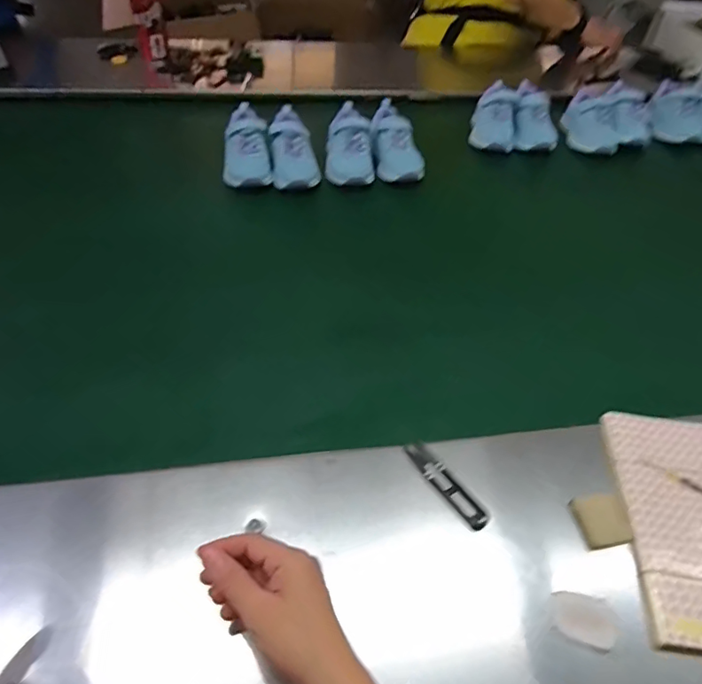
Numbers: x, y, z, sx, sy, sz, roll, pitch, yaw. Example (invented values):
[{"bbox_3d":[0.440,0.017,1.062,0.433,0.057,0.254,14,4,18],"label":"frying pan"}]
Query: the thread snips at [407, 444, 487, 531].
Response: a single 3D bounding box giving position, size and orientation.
[{"bbox_3d":[0.087,0.131,0.477,0.023,0.006,0.097,-29,58,-26],"label":"thread snips"}]

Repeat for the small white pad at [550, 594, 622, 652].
[{"bbox_3d":[0.186,0.221,0.410,0.047,0.006,0.036,14,50,7],"label":"small white pad"}]

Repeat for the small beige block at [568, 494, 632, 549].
[{"bbox_3d":[0.224,0.159,0.460,0.042,0.011,0.043,-5,50,-9],"label":"small beige block"}]

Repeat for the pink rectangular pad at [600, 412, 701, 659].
[{"bbox_3d":[0.308,0.160,0.461,0.126,0.010,0.214,8,49,2],"label":"pink rectangular pad"}]

